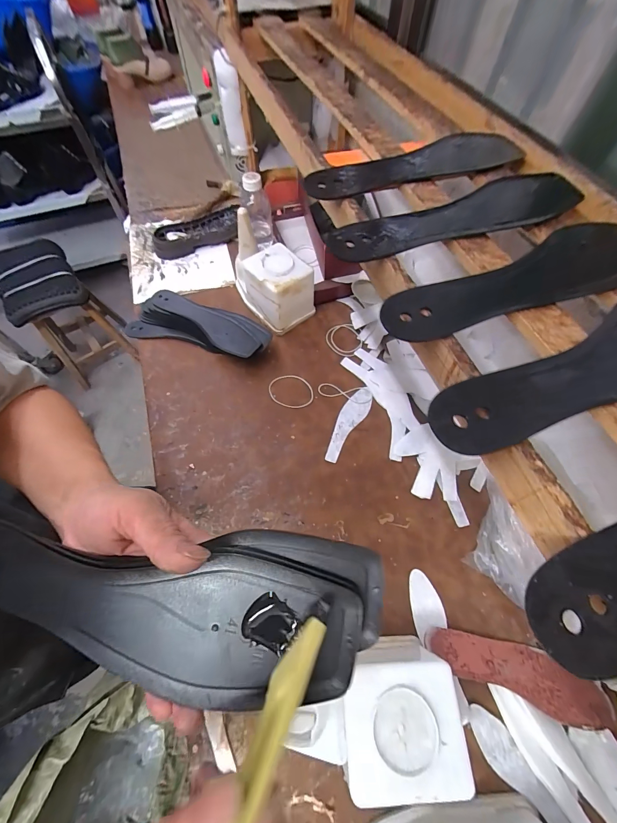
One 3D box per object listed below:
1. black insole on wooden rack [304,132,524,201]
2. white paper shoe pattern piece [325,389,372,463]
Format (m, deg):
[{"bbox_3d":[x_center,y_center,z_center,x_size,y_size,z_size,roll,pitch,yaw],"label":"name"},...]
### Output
[{"bbox_3d":[0.127,-0.274,0.343,0.276,0.011,0.067,-23,65,-12],"label":"black insole on wooden rack"},{"bbox_3d":[0.073,0.020,0.570,0.044,0.004,0.161,26,65,13],"label":"white paper shoe pattern piece"}]

